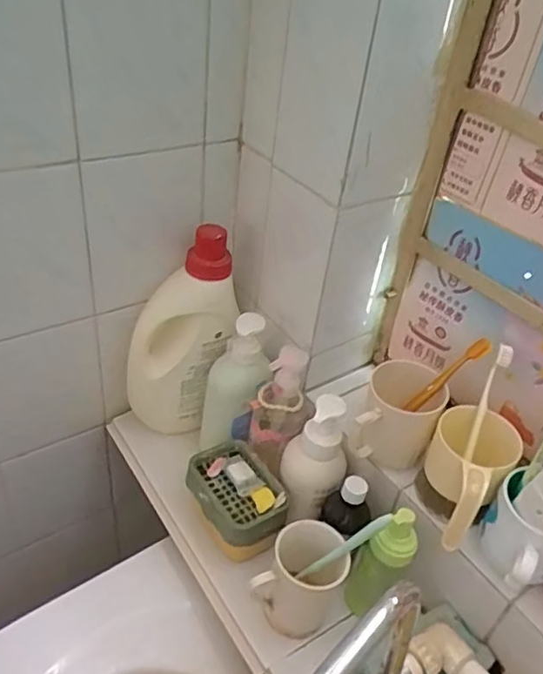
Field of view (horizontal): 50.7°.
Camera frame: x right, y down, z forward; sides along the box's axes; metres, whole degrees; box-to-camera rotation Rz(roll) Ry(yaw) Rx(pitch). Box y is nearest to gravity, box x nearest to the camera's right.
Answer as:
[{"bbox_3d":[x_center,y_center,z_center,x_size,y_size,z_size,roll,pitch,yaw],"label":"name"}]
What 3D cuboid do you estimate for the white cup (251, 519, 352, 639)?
[{"bbox_3d":[0.033,0.258,0.610,0.077,0.093,0.086,20,40,15],"label":"white cup"}]

